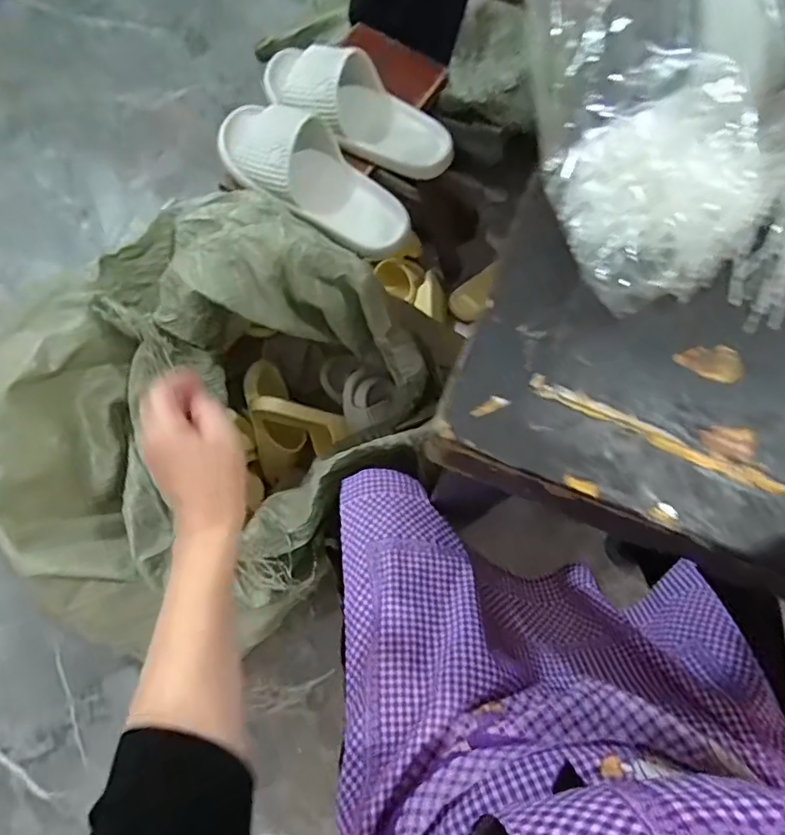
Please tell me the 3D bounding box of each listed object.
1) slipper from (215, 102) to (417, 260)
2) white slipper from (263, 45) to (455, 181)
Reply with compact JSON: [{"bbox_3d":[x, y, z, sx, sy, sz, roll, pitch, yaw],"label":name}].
[{"bbox_3d":[-0.108,-0.307,0.701,0.288,0.069,0.107,34,75,9],"label":"slipper"},{"bbox_3d":[-0.057,-0.405,0.730,0.279,0.084,0.114,28,75,7],"label":"white slipper"}]

